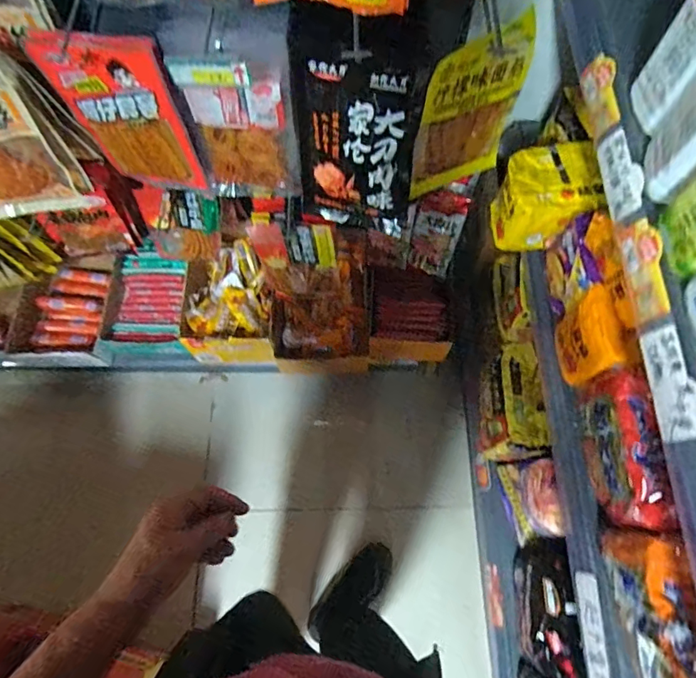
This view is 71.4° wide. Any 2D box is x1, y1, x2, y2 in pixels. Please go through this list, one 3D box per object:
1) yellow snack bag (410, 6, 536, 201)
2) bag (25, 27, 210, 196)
[{"bbox_3d":[0.168,-0.311,0.691,0.162,0.256,0.023,-27,72,-9],"label":"yellow snack bag"},{"bbox_3d":[-0.292,-0.304,0.678,0.170,0.260,0.025,5,68,12],"label":"bag"}]

